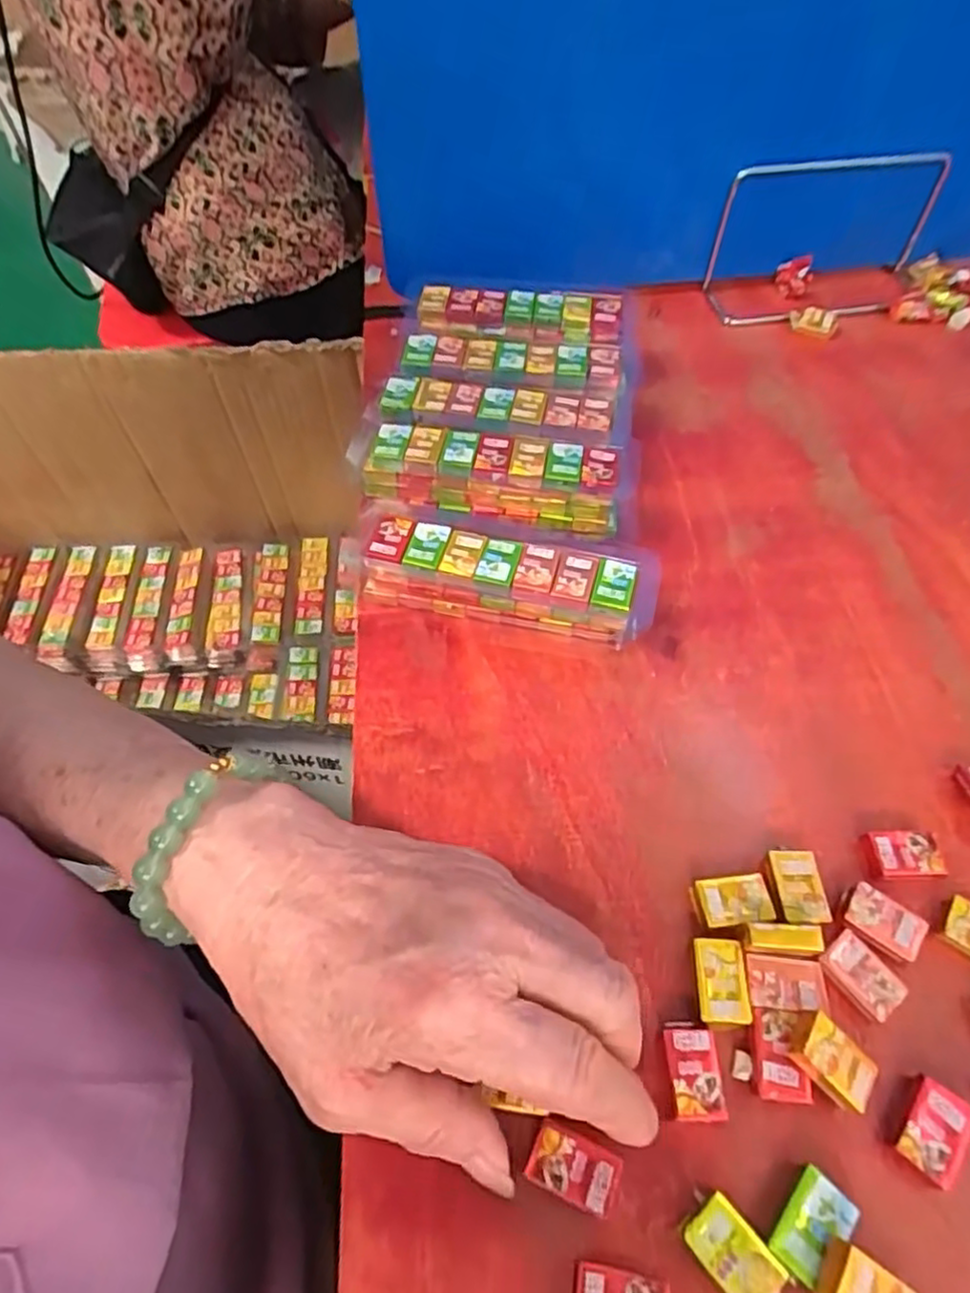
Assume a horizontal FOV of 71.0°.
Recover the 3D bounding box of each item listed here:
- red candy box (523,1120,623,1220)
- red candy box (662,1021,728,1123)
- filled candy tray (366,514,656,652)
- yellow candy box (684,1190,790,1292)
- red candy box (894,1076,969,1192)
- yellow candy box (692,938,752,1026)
[{"bbox_3d":[0.027,0.156,0.204,0.026,0.007,0.016,19,57,14],"label":"red candy box"},{"bbox_3d":[0.066,0.136,0.217,0.017,0.007,0.027,-3,55,-1],"label":"red candy box"},{"bbox_3d":[0.010,-0.028,0.313,0.132,0.042,0.028,10,56,8],"label":"filled candy tray"},{"bbox_3d":[0.070,0.173,0.193,0.016,0.007,0.025,-35,61,-21],"label":"yellow candy box"},{"bbox_3d":[0.138,0.149,0.209,0.019,0.008,0.025,33,62,22],"label":"red candy box"},{"bbox_3d":[0.080,0.114,0.231,0.017,0.005,0.026,2,55,3],"label":"yellow candy box"}]

